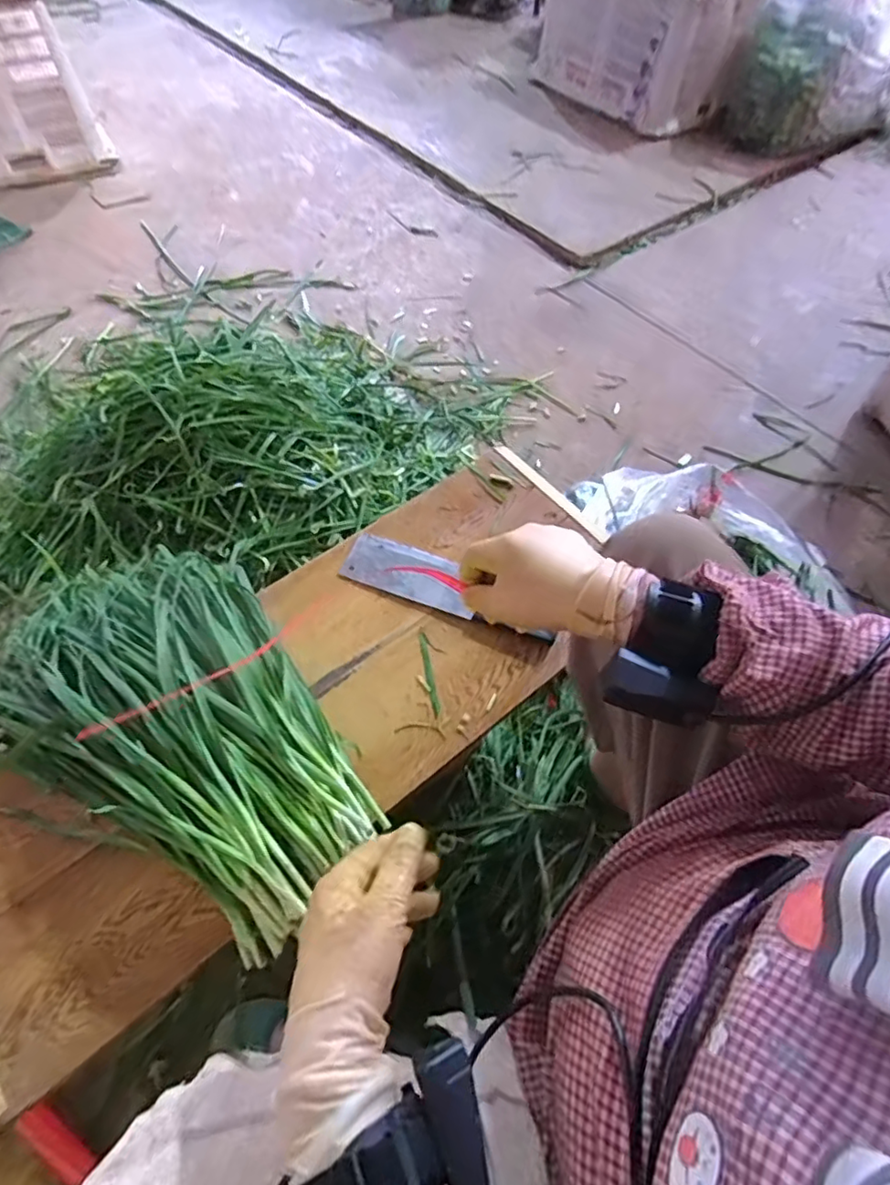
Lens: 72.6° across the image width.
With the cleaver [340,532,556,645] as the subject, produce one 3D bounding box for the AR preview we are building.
[{"bbox_3d":[0.004,-0.005,0.739,0.259,0.016,0.077,25,57,9],"label":"cleaver"}]

